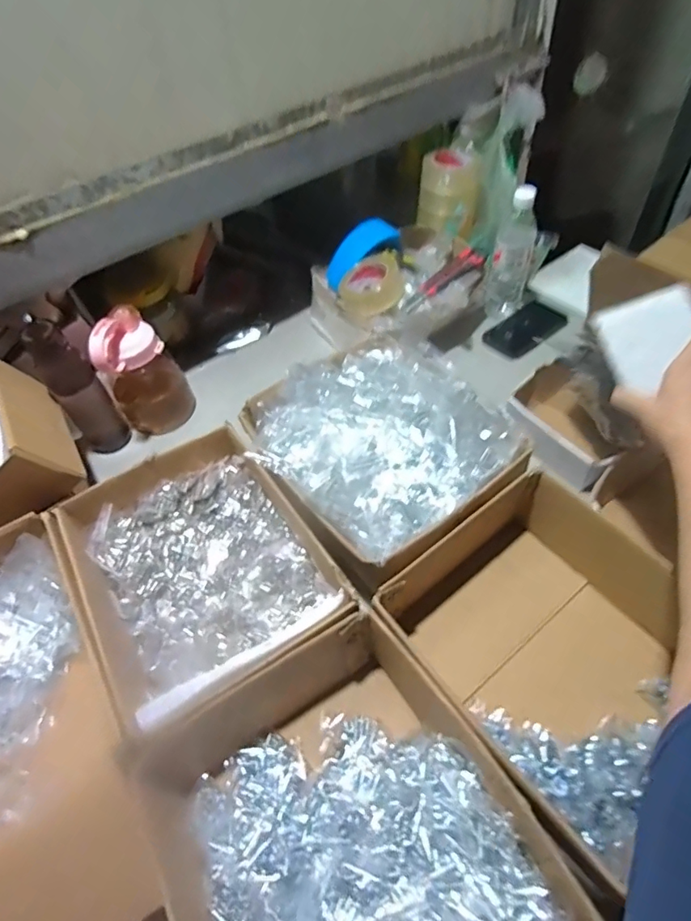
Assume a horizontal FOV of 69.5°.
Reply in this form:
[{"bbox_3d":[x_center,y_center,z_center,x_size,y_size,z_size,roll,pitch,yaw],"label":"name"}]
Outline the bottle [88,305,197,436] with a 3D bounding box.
[{"bbox_3d":[-0.325,-0.145,0.792,0.111,0.198,0.096,-30,57,-17],"label":"bottle"}]

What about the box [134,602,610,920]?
[{"bbox_3d":[0.000,0.330,0.442,0.276,0.107,0.328,-30,57,-17],"label":"box"}]

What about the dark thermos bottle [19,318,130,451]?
[{"bbox_3d":[-0.412,-0.117,0.755,0.069,0.234,0.085,-34,58,-20],"label":"dark thermos bottle"}]

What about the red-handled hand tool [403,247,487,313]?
[{"bbox_3d":[0.171,-0.323,0.898,0.169,0.016,0.040,-39,59,-4],"label":"red-handled hand tool"}]

